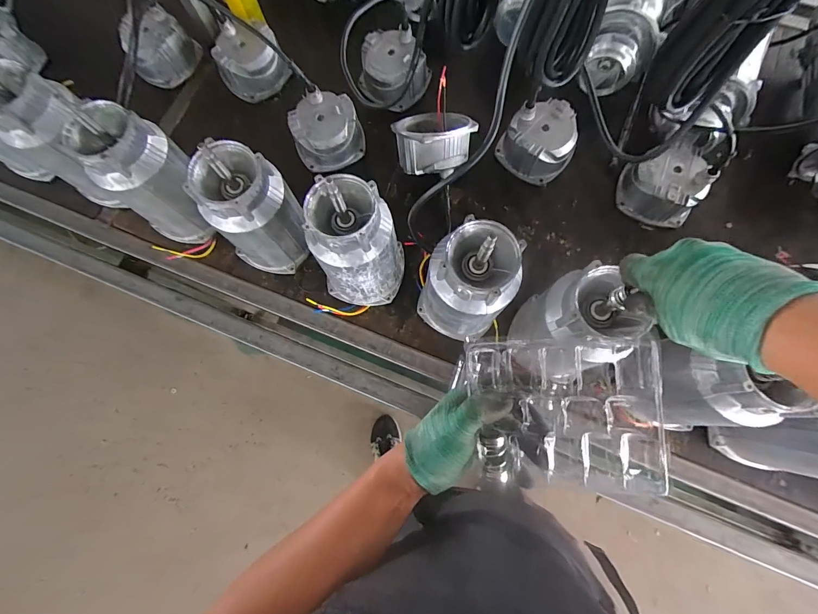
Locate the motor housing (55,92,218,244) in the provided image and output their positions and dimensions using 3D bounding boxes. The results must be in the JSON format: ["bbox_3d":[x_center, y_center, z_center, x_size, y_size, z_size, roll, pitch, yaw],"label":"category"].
[{"bbox_3d":[-0.405,-0.197,0.570,0.113,0.228,0.115,20,78,6],"label":"motor housing"}]

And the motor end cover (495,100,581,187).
[{"bbox_3d":[0.238,-0.306,0.654,0.128,0.071,0.128,39,81,10],"label":"motor end cover"}]

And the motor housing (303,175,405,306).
[{"bbox_3d":[-0.073,-0.083,0.525,0.109,0.232,0.107,0,77,2],"label":"motor housing"}]

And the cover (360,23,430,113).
[{"bbox_3d":[-0.033,-0.457,0.696,0.129,0.072,0.119,20,78,6],"label":"cover"}]

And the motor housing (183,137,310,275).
[{"bbox_3d":[-0.227,-0.137,0.549,0.098,0.220,0.111,20,78,6],"label":"motor housing"}]

